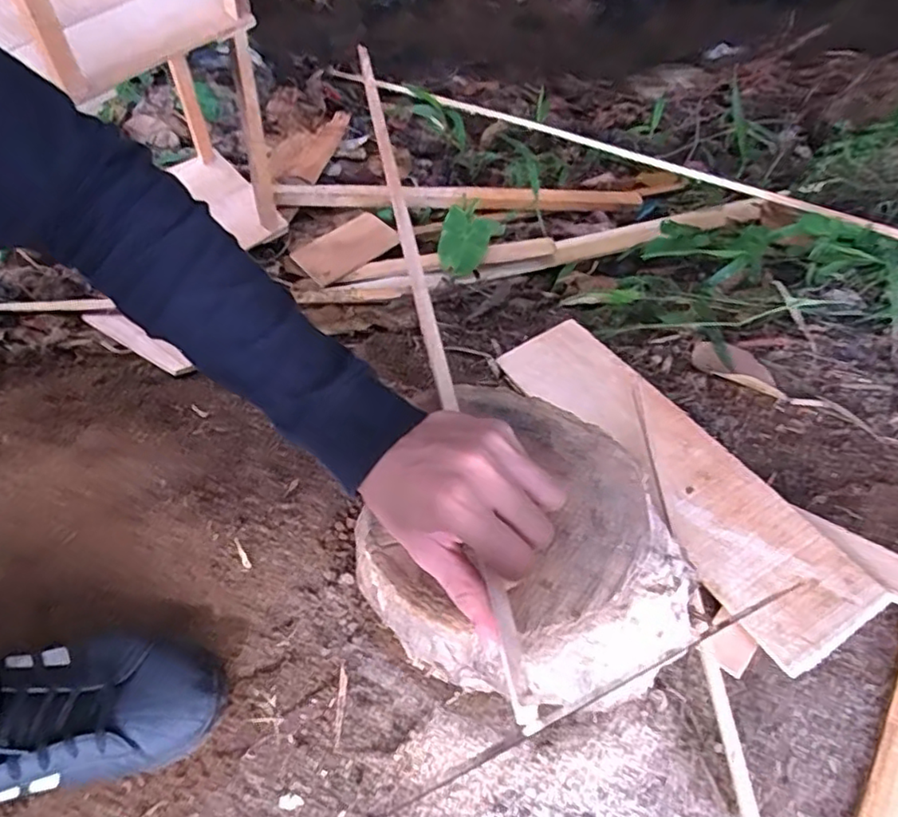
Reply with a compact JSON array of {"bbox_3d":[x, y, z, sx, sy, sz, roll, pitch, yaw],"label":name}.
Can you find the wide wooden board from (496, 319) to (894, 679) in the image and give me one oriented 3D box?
[{"bbox_3d":[0.196,0.044,0.584,0.106,0.017,0.394,-30,51,-9],"label":"wide wooden board"}]

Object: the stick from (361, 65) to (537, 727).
[{"bbox_3d":[-0.029,-0.120,0.499,0.011,0.022,0.695,-7,53,-9],"label":"stick"}]

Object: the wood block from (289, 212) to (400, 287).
[{"bbox_3d":[-0.164,-0.253,0.989,0.150,0.008,0.089,-34,72,-4],"label":"wood block"}]

